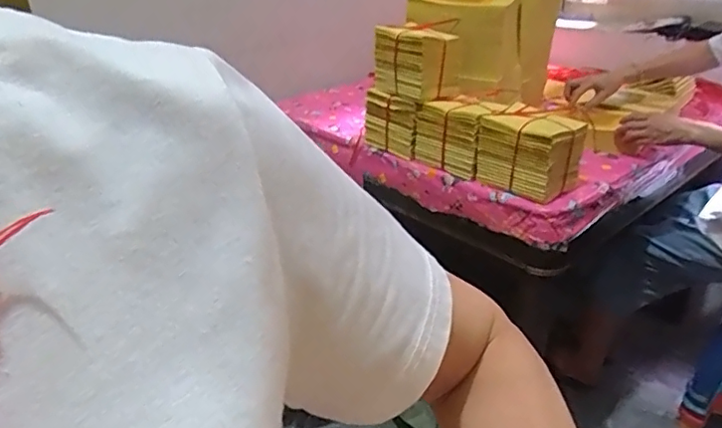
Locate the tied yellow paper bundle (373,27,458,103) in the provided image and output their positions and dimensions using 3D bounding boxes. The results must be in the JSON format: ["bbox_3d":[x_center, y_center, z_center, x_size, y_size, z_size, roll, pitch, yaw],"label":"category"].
[{"bbox_3d":[0.116,-0.332,1.243,0.121,0.133,0.167,-24,34,-35],"label":"tied yellow paper bundle"}]

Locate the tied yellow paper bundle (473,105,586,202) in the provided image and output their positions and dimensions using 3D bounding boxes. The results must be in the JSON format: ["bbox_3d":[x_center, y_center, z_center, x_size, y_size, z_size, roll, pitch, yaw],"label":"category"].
[{"bbox_3d":[0.330,-0.119,1.106,0.102,0.133,0.180,-23,34,-34],"label":"tied yellow paper bundle"}]

